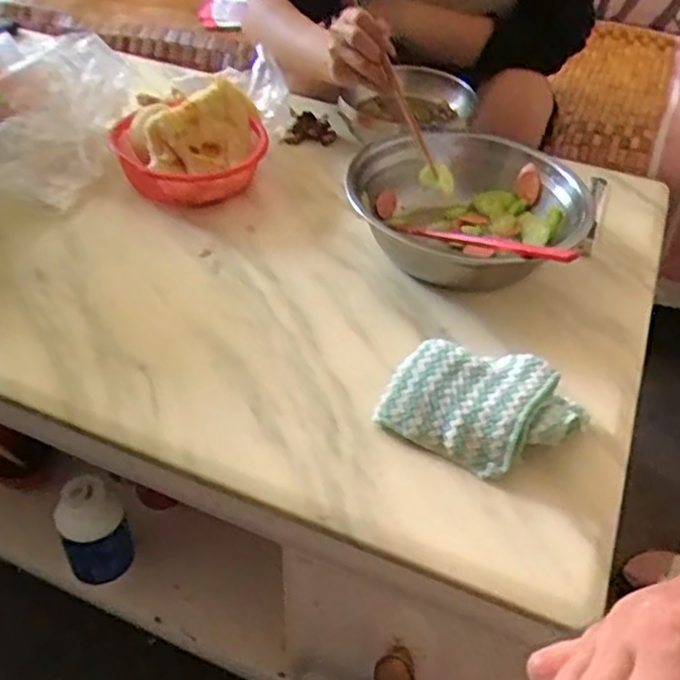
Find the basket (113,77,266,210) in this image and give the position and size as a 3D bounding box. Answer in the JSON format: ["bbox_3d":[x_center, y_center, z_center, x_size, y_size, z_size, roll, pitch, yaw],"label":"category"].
[{"bbox_3d":[-0.169,-0.236,0.808,0.174,0.077,0.174,2,44,-2],"label":"basket"}]

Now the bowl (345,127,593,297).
[{"bbox_3d":[0.128,-0.134,0.747,0.227,0.084,0.233,2,43,-2],"label":"bowl"}]

